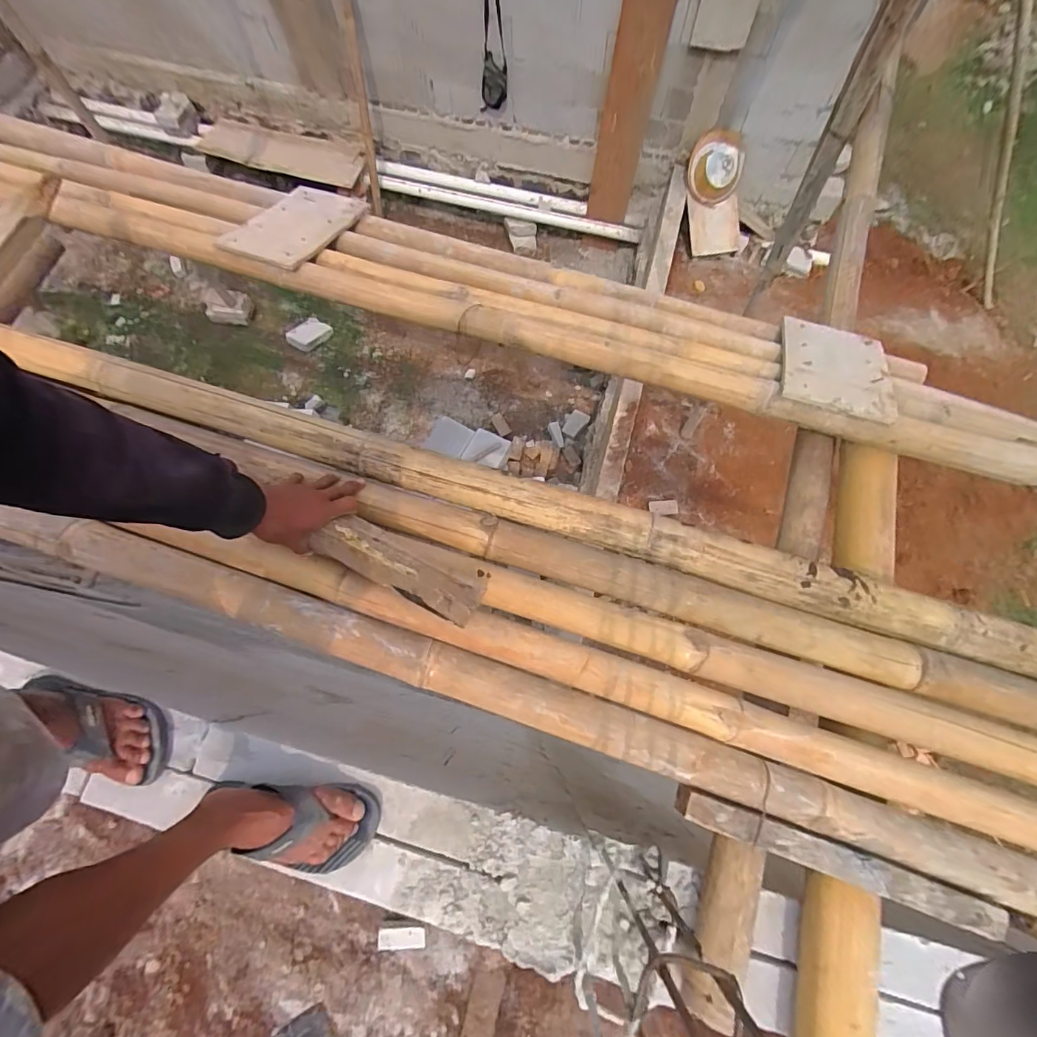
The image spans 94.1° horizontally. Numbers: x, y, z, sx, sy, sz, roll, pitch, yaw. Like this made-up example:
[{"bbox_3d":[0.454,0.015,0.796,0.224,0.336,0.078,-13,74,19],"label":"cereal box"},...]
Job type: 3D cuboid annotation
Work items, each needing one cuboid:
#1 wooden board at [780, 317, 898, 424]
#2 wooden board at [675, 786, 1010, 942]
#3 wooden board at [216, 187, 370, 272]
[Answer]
[{"bbox_3d":[0.533,-0.258,0.811,0.178,0.013,0.236,18,54,5],"label":"wooden board"},{"bbox_3d":[0.377,0.406,0.568,0.375,0.032,0.036,19,72,6],"label":"wooden board"},{"bbox_3d":[-0.439,-0.587,0.959,0.182,0.021,0.292,18,57,7],"label":"wooden board"}]

